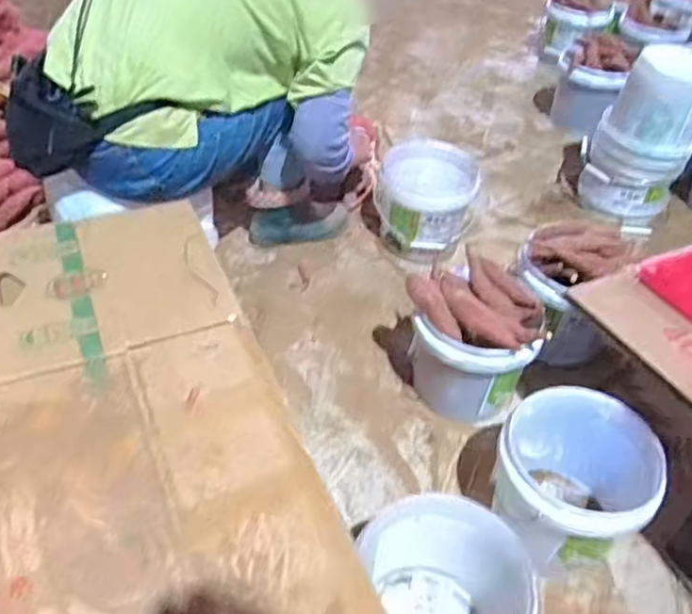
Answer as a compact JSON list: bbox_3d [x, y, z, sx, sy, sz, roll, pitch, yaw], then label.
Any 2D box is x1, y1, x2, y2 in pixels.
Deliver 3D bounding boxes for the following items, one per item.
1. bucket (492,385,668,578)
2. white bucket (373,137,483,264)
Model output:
[{"bbox_3d":[0.314,0.258,0.935,0.200,0.184,0.244,22,46,19],"label":"bucket"},{"bbox_3d":[0.174,-0.229,1.443,0.210,0.200,0.227,3,44,-3],"label":"white bucket"}]

